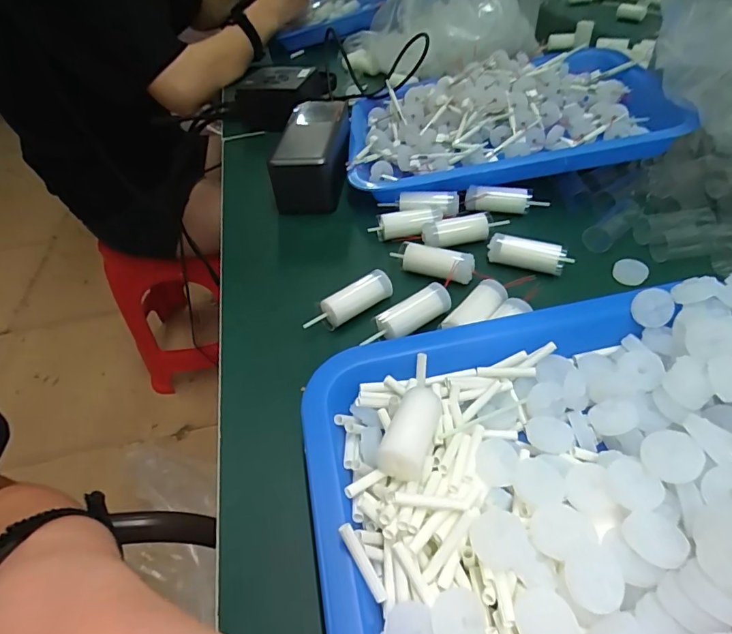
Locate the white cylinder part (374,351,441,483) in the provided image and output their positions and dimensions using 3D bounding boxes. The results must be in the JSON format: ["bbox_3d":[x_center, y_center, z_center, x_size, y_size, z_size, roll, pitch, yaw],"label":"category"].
[{"bbox_3d":[0.025,0.043,0.214,0.020,0.020,0.067,12,48,18],"label":"white cylinder part"}]

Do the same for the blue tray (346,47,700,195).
[{"bbox_3d":[0.122,-0.193,0.433,0.279,0.048,0.202,-5,45,2],"label":"blue tray"}]

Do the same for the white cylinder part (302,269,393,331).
[{"bbox_3d":[-0.011,-0.009,0.306,0.065,0.016,0.014,-31,50,-22],"label":"white cylinder part"}]

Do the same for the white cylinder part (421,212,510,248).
[{"bbox_3d":[0.078,-0.069,0.358,0.070,0.015,0.016,-13,46,-6],"label":"white cylinder part"}]

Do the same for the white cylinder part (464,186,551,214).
[{"bbox_3d":[0.117,-0.099,0.380,0.065,0.021,0.017,0,46,7],"label":"white cylinder part"}]

